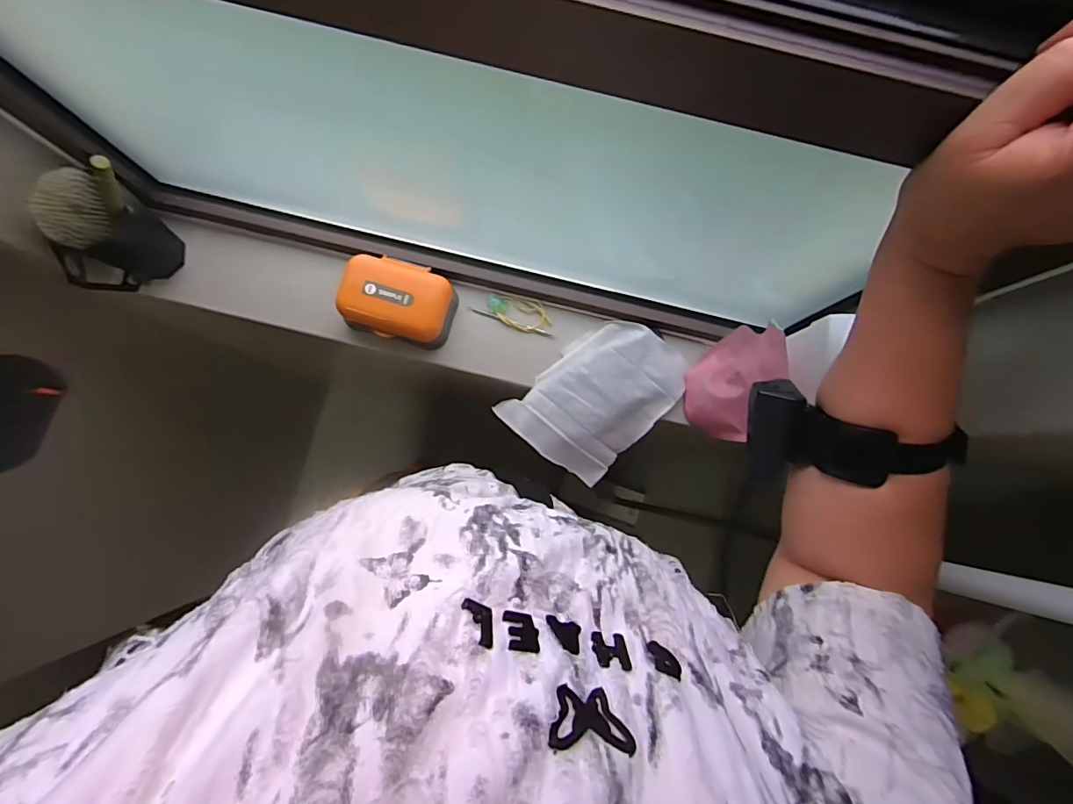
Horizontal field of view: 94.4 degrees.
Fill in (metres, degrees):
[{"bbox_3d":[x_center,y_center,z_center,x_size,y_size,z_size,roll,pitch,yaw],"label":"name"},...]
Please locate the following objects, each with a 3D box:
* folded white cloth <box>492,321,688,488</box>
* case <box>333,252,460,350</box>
[{"bbox_3d":[0.072,-0.008,0.595,0.146,0.047,0.196,44,83,3],"label":"folded white cloth"},{"bbox_3d":[-0.158,-0.115,0.571,0.119,0.051,0.083,14,83,0],"label":"case"}]

